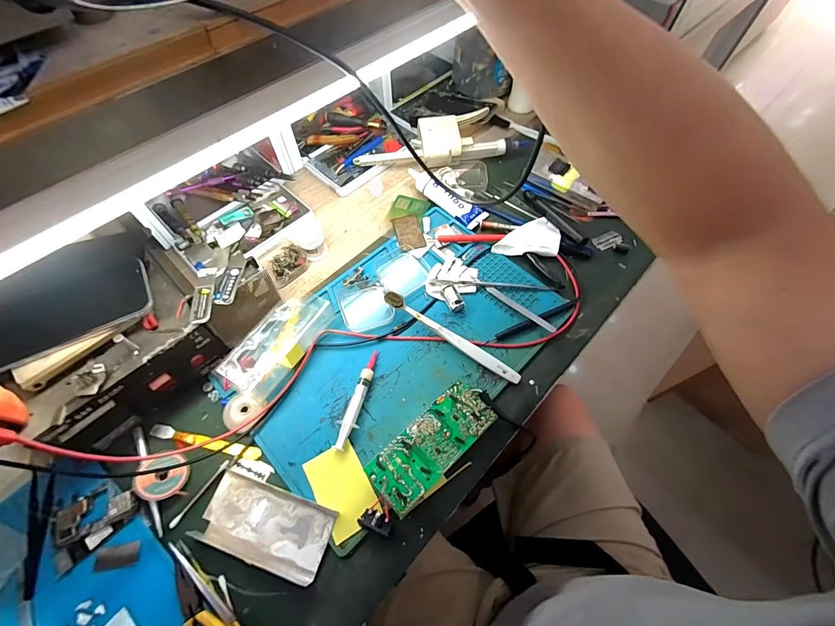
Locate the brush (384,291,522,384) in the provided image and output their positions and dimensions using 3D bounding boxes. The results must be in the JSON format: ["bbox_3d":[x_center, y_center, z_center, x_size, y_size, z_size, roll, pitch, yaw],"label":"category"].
[{"bbox_3d":[0.039,0.028,0.434,0.182,0.027,0.017,30,64,15],"label":"brush"}]

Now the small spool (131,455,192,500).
[{"bbox_3d":[-0.250,0.162,0.361,0.045,0.009,0.037,0,58,-29],"label":"small spool"}]

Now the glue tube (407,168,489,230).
[{"bbox_3d":[0.043,-0.181,0.552,0.044,0.018,0.140,-40,68,-21],"label":"glue tube"}]

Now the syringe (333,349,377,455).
[{"bbox_3d":[-0.066,0.094,0.405,0.020,0.013,0.113,14,61,7],"label":"syringe"}]

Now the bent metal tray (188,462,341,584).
[{"bbox_3d":[-0.143,0.198,0.346,0.122,0.012,0.063,18,61,9],"label":"bent metal tray"}]

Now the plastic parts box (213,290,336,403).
[{"bbox_3d":[-0.155,0.031,0.423,0.062,0.040,0.140,28,63,15],"label":"plastic parts box"}]

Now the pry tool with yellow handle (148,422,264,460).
[{"bbox_3d":[-0.224,0.137,0.390,0.121,0.007,0.013,12,60,6],"label":"pry tool with yellow handle"}]

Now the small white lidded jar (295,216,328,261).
[{"bbox_3d":[-0.142,-0.099,0.496,0.032,0.052,0.032,0,60,-1],"label":"small white lidded jar"}]

